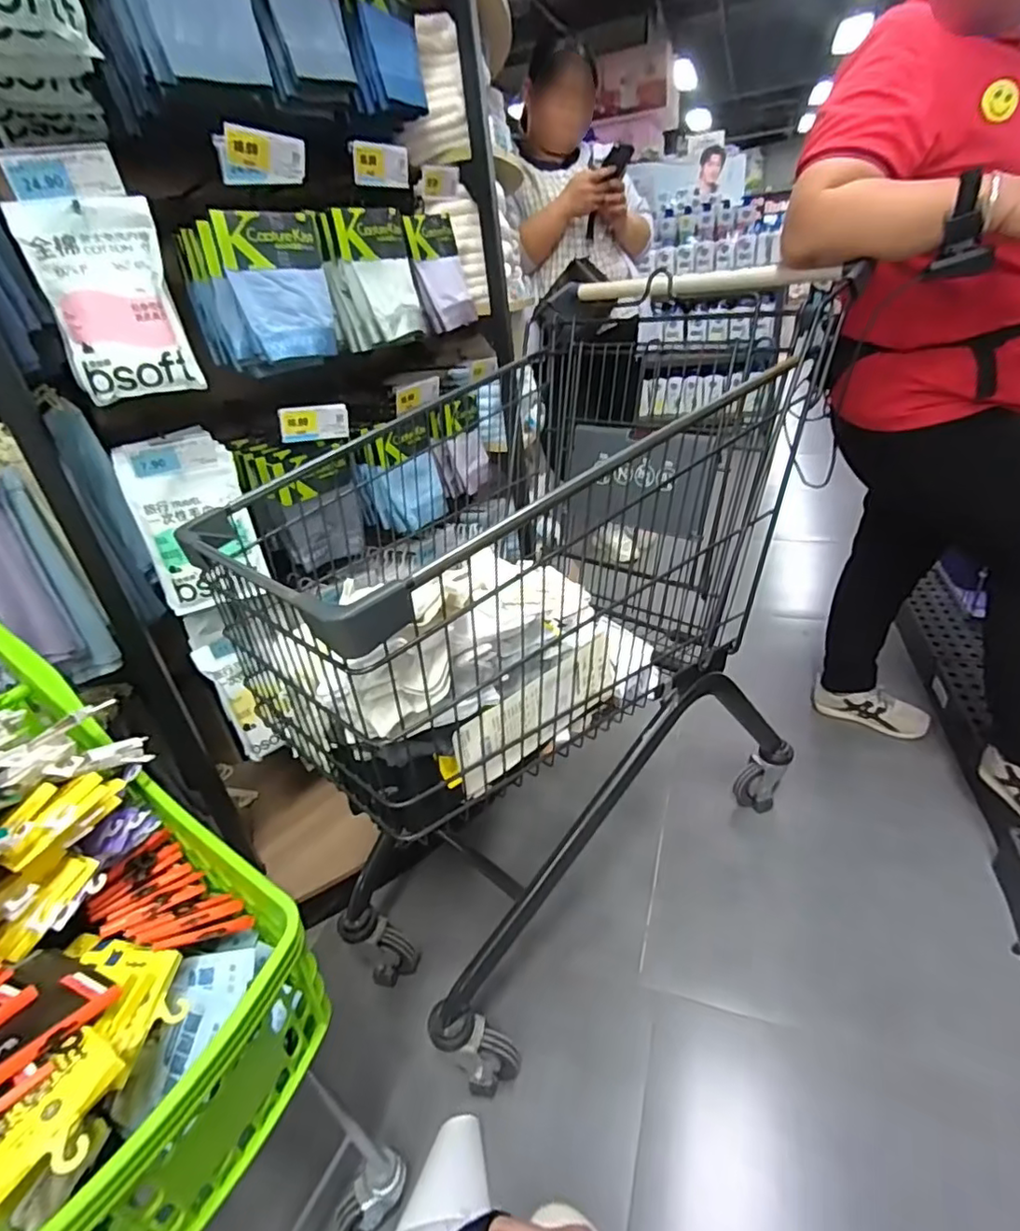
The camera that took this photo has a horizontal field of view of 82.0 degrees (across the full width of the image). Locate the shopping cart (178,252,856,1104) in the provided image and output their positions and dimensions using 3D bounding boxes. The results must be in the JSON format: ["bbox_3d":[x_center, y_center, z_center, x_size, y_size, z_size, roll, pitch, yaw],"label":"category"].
[{"bbox_3d":[0.069,0.036,0.935,0.471,0.914,0.826,21,40,40],"label":"shopping cart"}]

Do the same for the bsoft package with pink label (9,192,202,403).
[{"bbox_3d":[-0.484,-0.384,0.723,0.136,0.206,0.052,-20,32,-21],"label":"bsoft package with pink label"}]

